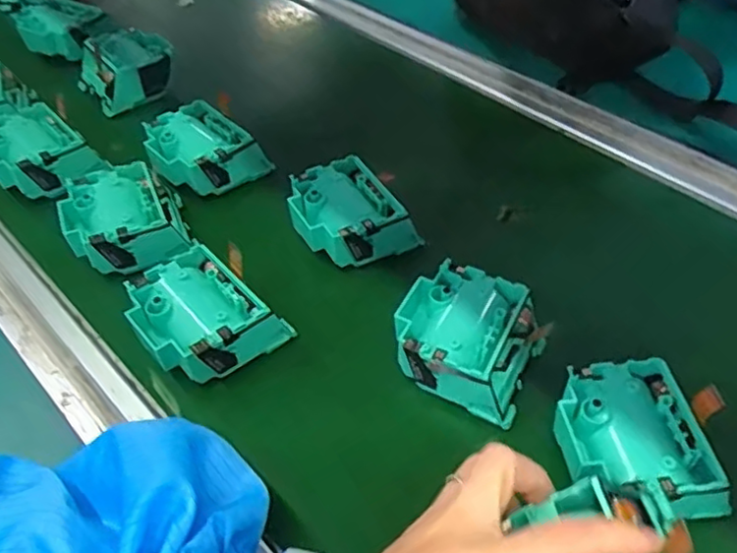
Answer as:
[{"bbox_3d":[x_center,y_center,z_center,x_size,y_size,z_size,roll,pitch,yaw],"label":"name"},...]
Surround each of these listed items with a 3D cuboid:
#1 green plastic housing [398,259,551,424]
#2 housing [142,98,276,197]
[{"bbox_3d":[0.057,0.038,0.388,0.083,0.043,0.079,20,47,19],"label":"green plastic housing"},{"bbox_3d":[-0.132,-0.097,0.519,0.074,0.047,0.078,-32,52,-29],"label":"housing"}]

